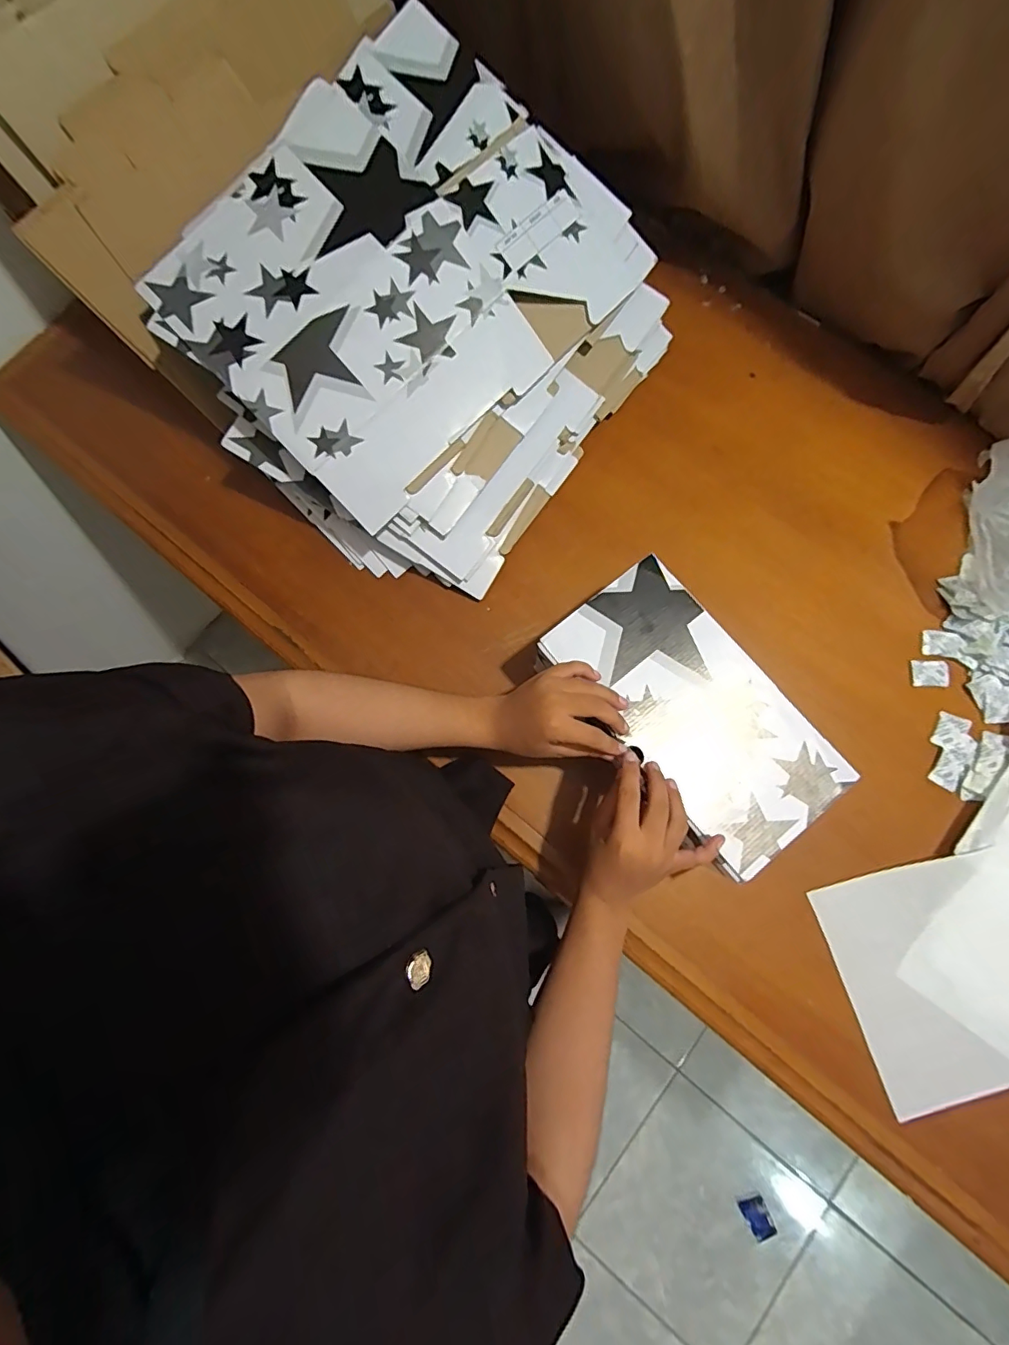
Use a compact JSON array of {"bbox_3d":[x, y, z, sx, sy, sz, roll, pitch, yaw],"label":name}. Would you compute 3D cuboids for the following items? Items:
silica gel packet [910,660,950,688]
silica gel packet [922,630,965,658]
[{"bbox_3d":[0.481,0.002,0.573,0.038,0.009,0.031,2,78,0],"label":"silica gel packet"},{"bbox_3d":[0.497,-0.033,0.575,0.036,0.014,0.029,11,78,2],"label":"silica gel packet"}]

